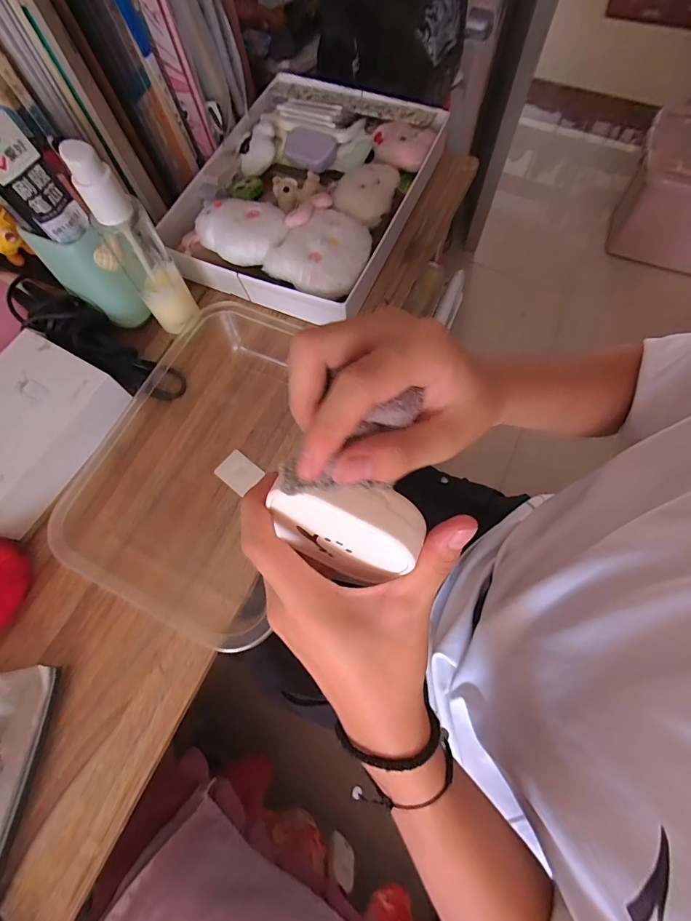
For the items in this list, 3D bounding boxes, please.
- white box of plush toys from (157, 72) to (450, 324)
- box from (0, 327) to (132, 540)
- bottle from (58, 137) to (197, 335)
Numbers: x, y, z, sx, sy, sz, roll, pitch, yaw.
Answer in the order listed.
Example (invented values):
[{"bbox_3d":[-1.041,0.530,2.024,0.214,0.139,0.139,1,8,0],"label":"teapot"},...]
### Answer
[{"bbox_3d":[-0.047,-0.311,0.450,0.234,0.060,0.302,22,72,10],"label":"white box of plush toys"},{"bbox_3d":[-0.293,-0.024,0.365,0.128,0.038,0.166,28,73,12],"label":"box"},{"bbox_3d":[-0.174,-0.176,0.344,0.041,0.159,0.034,-31,72,-9],"label":"bottle"}]

